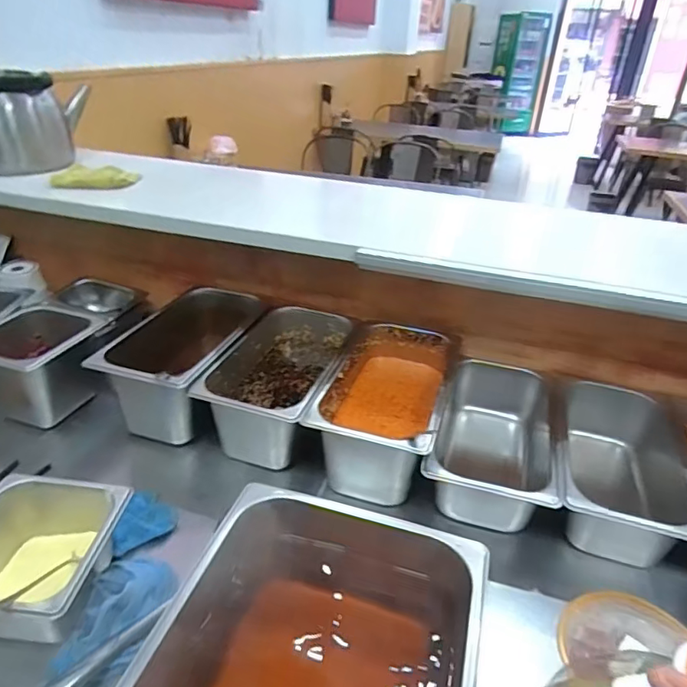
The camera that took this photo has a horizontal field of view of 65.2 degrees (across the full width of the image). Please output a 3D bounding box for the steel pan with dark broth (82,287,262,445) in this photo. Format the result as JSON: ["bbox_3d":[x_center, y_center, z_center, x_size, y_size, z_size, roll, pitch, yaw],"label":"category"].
[{"bbox_3d":[-0.272,0.027,0.982,0.186,0.145,0.340,10,31,11],"label":"steel pan with dark broth"}]

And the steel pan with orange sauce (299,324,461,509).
[{"bbox_3d":[0.071,0.109,0.880,0.179,0.145,0.310,12,31,14],"label":"steel pan with orange sauce"}]

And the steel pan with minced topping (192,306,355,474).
[{"bbox_3d":[-0.100,0.069,0.928,0.177,0.131,0.301,12,31,14],"label":"steel pan with minced topping"}]

